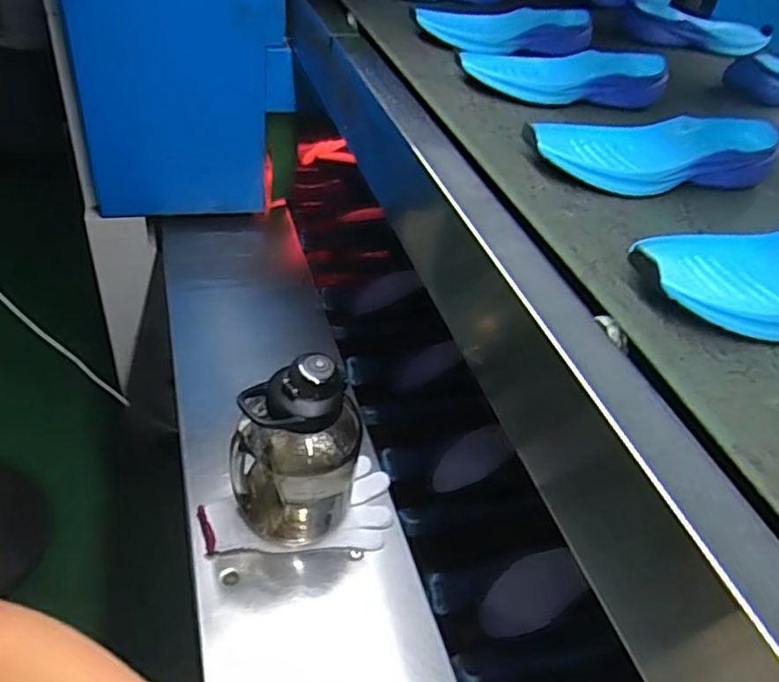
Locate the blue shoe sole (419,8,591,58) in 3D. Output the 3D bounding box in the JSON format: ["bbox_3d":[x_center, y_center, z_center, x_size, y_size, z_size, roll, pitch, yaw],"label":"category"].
[{"bbox_3d":[0.153,-0.390,0.795,0.238,0.042,0.079,-13,47,-19],"label":"blue shoe sole"}]

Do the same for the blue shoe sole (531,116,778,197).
[{"bbox_3d":[0.246,-0.177,0.581,0.233,0.031,0.084,-10,46,-16],"label":"blue shoe sole"}]

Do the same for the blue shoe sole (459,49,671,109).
[{"bbox_3d":[0.199,-0.295,0.701,0.232,0.036,0.081,4,44,-3],"label":"blue shoe sole"}]

